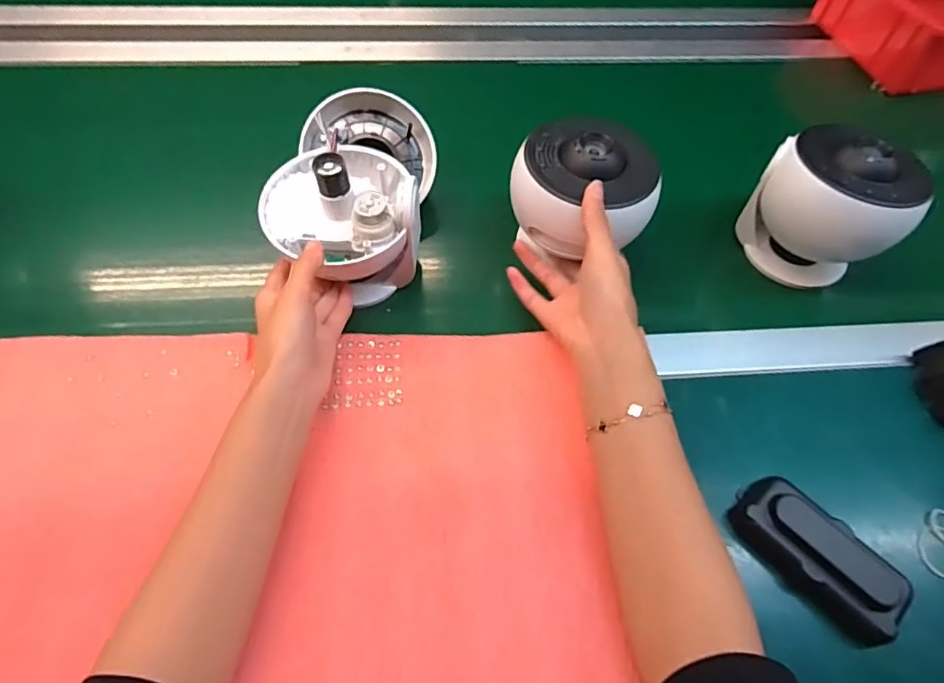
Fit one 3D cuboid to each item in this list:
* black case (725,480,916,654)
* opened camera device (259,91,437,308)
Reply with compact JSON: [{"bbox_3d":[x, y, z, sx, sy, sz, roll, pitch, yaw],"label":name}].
[{"bbox_3d":[0.228,0.140,0.357,0.049,0.036,0.105,-37,66,-25],"label":"black case"},{"bbox_3d":[-0.098,-0.132,0.456,0.116,0.103,0.194,7,56,1],"label":"opened camera device"}]

